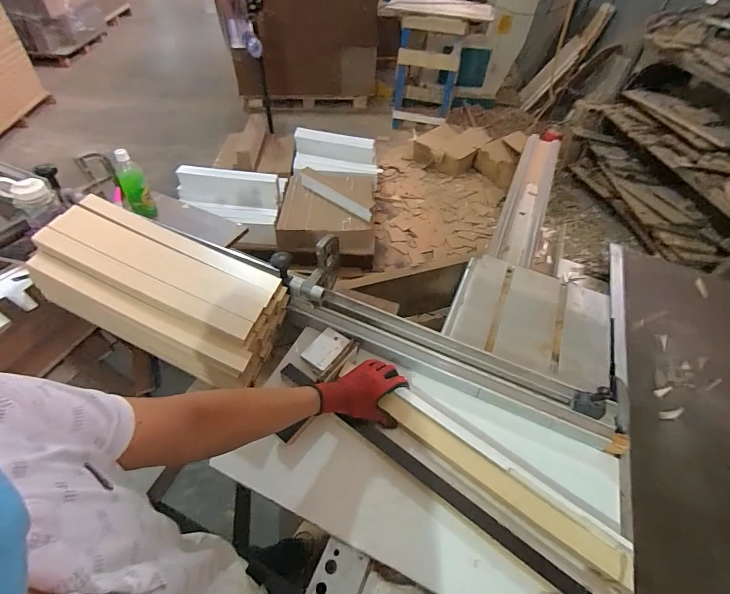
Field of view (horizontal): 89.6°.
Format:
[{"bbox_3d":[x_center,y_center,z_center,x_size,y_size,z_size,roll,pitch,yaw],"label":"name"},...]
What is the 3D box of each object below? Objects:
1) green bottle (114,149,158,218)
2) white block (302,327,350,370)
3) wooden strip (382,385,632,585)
[{"bbox_3d":[-0.672,-0.328,1.068,0.066,0.190,0.063,-25,55,-24],"label":"green bottle"},{"bbox_3d":[-0.083,0.109,0.776,0.067,0.011,0.094,29,53,20],"label":"white block"},{"bbox_3d":[0.227,0.304,0.637,0.441,0.016,0.064,32,53,21],"label":"wooden strip"}]

